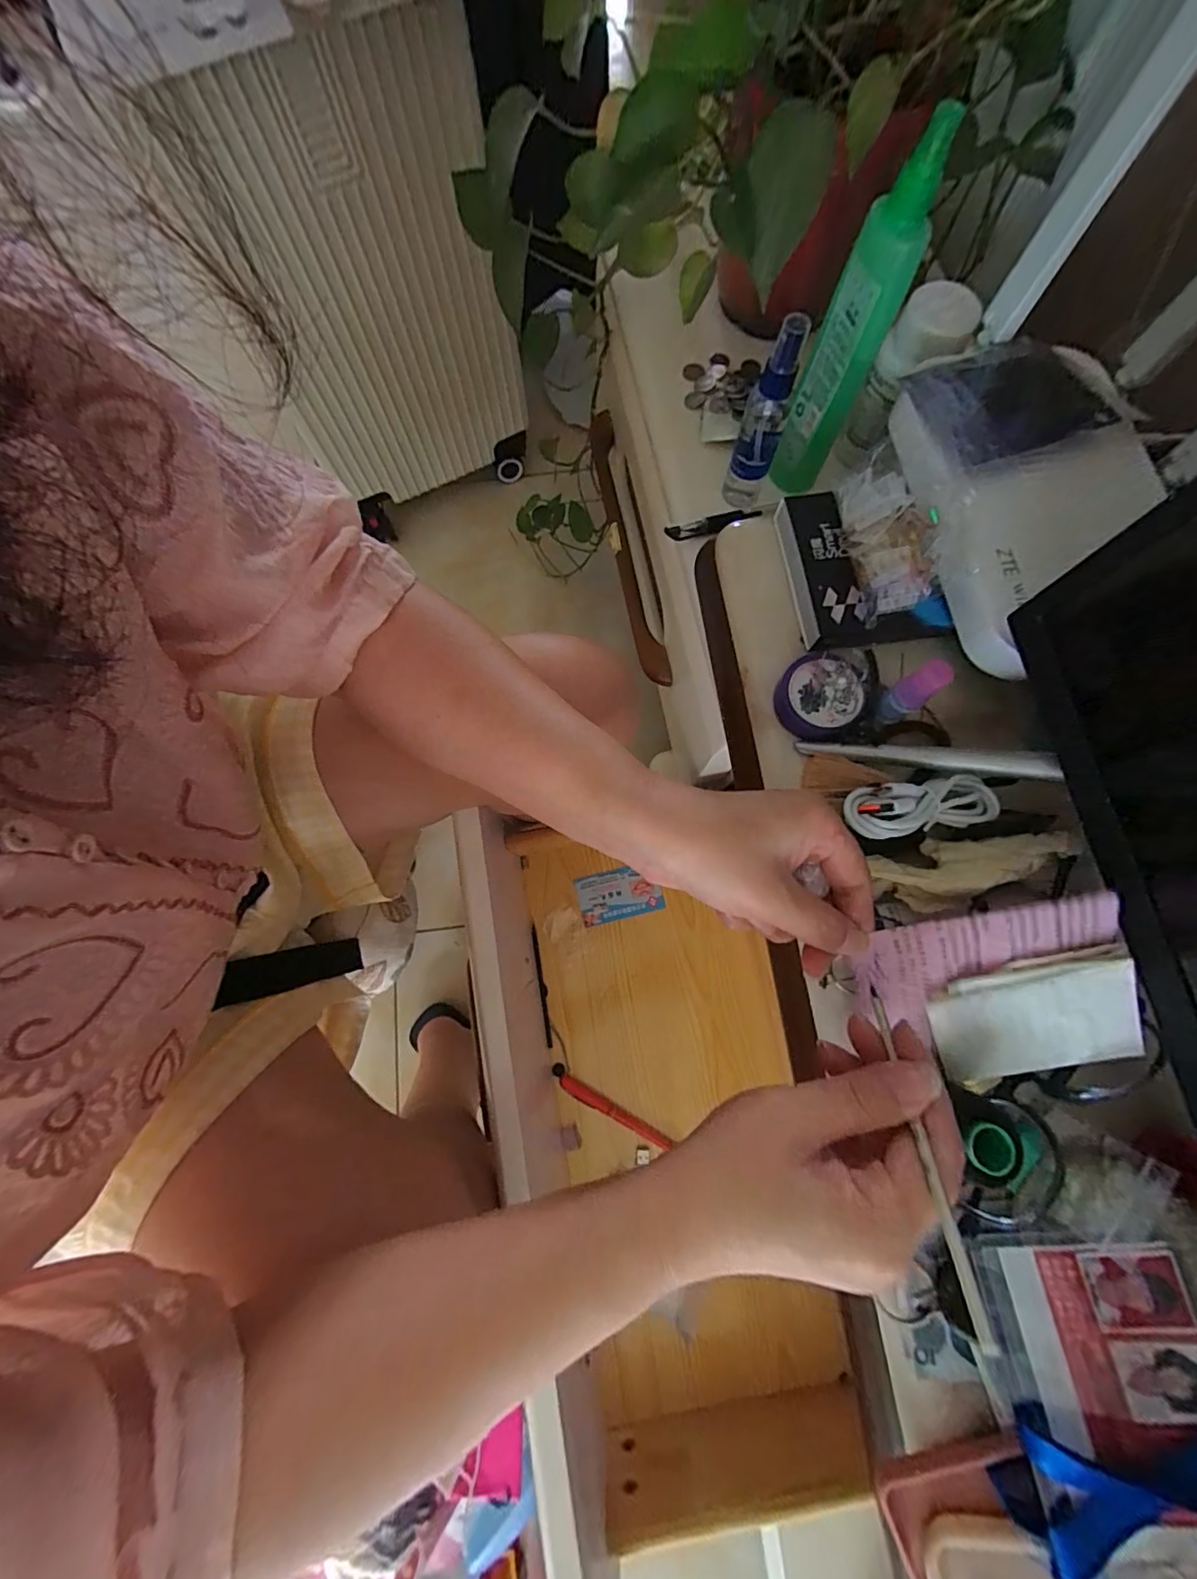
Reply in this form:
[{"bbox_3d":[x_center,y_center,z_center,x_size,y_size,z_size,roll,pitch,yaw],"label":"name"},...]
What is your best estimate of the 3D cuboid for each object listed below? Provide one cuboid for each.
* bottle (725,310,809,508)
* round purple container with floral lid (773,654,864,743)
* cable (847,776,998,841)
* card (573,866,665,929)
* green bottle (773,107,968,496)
[{"bbox_3d":[0.123,-0.273,0.386,0.031,0.136,0.029,20,78,5],"label":"bottle"},{"bbox_3d":[0.136,-0.057,0.316,0.048,0.020,0.050,0,77,1],"label":"round purple container with floral lid"},{"bbox_3d":[0.173,0.008,0.269,0.087,0.017,0.029,-4,76,-13],"label":"cable"},{"bbox_3d":[0.022,0.116,0.564,0.090,0.004,0.052,-13,81,1],"label":"card"},{"bbox_3d":[0.170,-0.305,0.353,0.044,0.186,0.052,24,78,6],"label":"green bottle"}]

